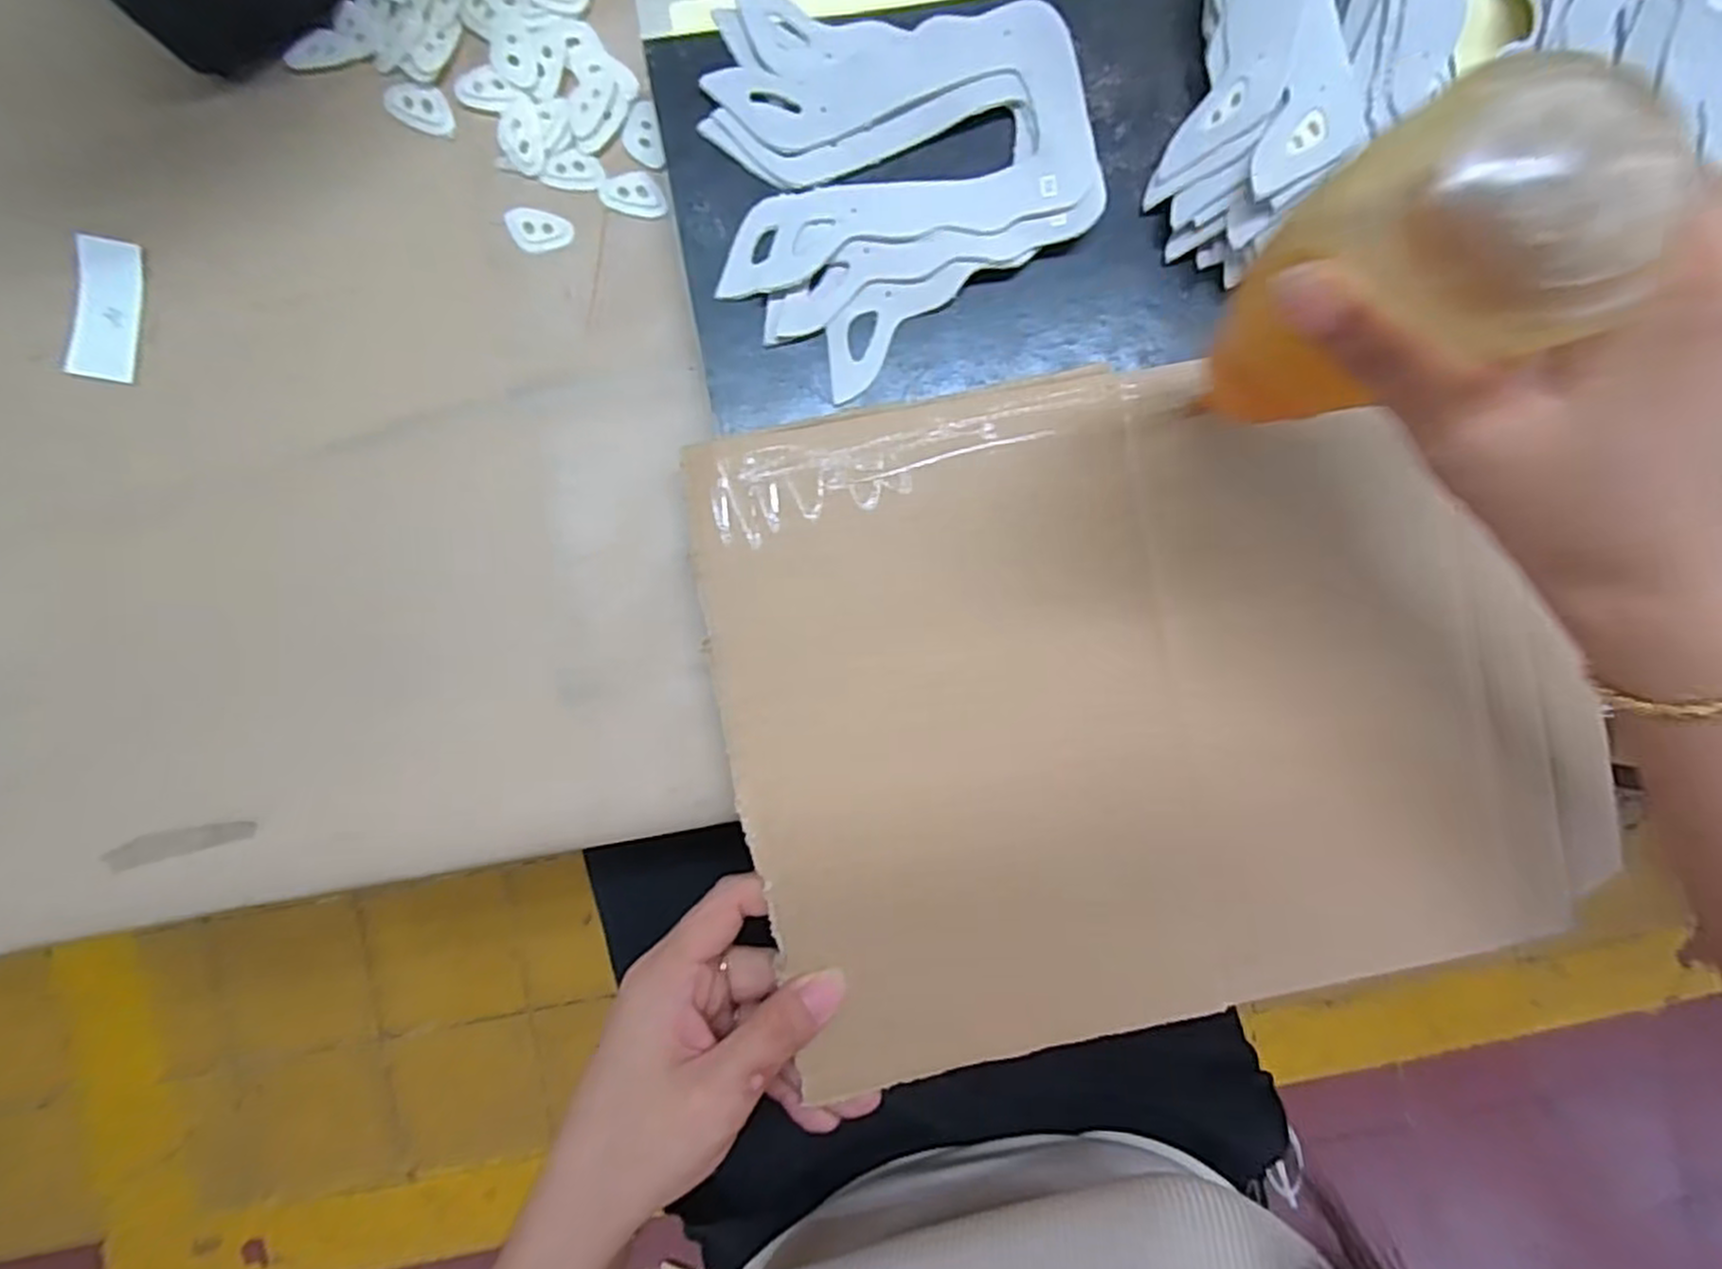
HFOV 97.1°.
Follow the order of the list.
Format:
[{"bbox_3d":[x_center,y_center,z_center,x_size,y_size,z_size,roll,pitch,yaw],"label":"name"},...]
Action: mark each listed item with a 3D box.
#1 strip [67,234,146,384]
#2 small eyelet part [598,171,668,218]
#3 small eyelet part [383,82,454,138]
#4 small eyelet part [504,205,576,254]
[{"bbox_3d":[-0.289,-0.124,0.290,0.022,0.004,0.053,5,90,-13],"label":"strip"},{"bbox_3d":[-0.089,-0.172,0.296,0.024,0.004,0.018,-5,91,-3],"label":"small eyelet part"},{"bbox_3d":[-0.169,-0.203,0.292,0.025,0.004,0.016,17,90,-3],"label":"small eyelet part"},{"bbox_3d":[-0.125,-0.157,0.294,0.025,0.004,0.017,6,90,-3],"label":"small eyelet part"}]

